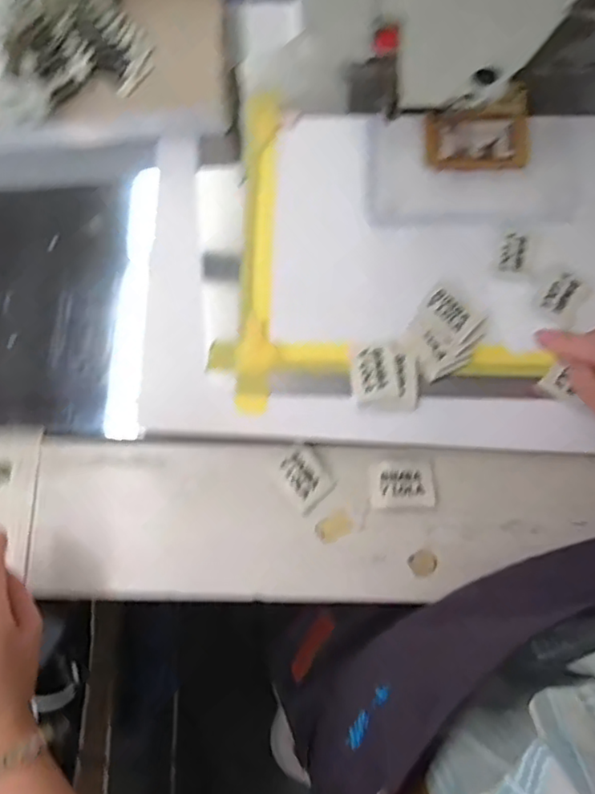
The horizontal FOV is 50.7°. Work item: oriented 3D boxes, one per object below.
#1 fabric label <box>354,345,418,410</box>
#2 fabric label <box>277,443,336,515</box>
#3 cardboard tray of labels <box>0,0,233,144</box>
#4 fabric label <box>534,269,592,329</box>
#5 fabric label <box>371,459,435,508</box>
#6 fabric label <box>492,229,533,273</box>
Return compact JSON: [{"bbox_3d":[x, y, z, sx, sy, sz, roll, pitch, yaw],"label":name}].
[{"bbox_3d":[0.066,-0.016,0.467,0.045,0.006,0.048,1,77,1],"label":"fabric label"},{"bbox_3d":[0.007,0.060,0.471,0.032,0.005,0.043,-35,79,-7],"label":"fabric label"},{"bbox_3d":[-0.215,-0.289,0.541,0.308,0.059,0.182,-6,77,0],"label":"cardboard tray of labels"},{"bbox_3d":[0.204,-0.076,0.480,0.032,0.004,0.038,40,85,9],"label":"fabric label"},{"bbox_3d":[0.079,0.065,0.469,0.045,0.004,0.036,-3,82,2],"label":"fabric label"},{"bbox_3d":[0.169,-0.114,0.490,0.027,0.005,0.037,11,85,0],"label":"fabric label"}]

